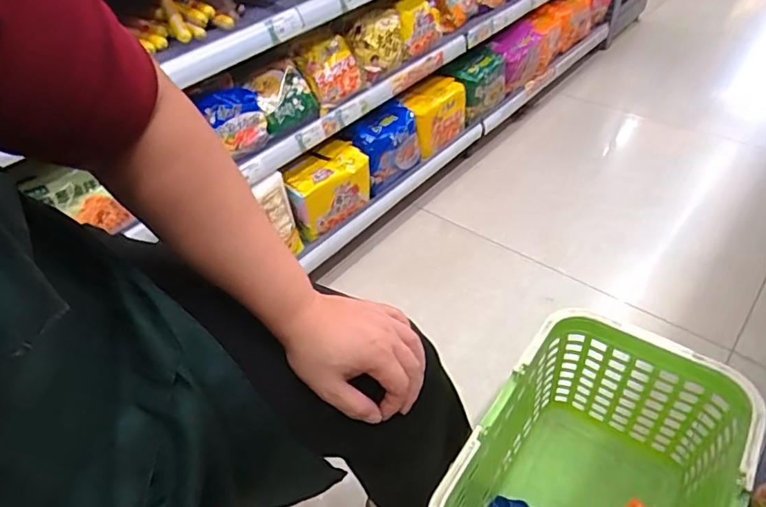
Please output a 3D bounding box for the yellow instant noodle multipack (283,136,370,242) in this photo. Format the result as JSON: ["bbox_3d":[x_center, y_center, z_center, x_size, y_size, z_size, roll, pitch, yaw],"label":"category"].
[{"bbox_3d":[-0.124,-0.140,1.146,0.101,0.138,0.201,27,53,30],"label":"yellow instant noodle multipack"}]

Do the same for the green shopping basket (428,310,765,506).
[{"bbox_3d":[0.277,0.335,0.707,0.282,0.255,0.426,27,53,30],"label":"green shopping basket"}]

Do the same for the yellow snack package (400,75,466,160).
[{"bbox_3d":[0.138,-0.362,1.344,0.066,0.179,0.201,27,52,29],"label":"yellow snack package"}]

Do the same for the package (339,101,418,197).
[{"bbox_3d":[0.009,-0.257,1.242,0.198,0.158,0.087,-36,51,-27],"label":"package"}]

